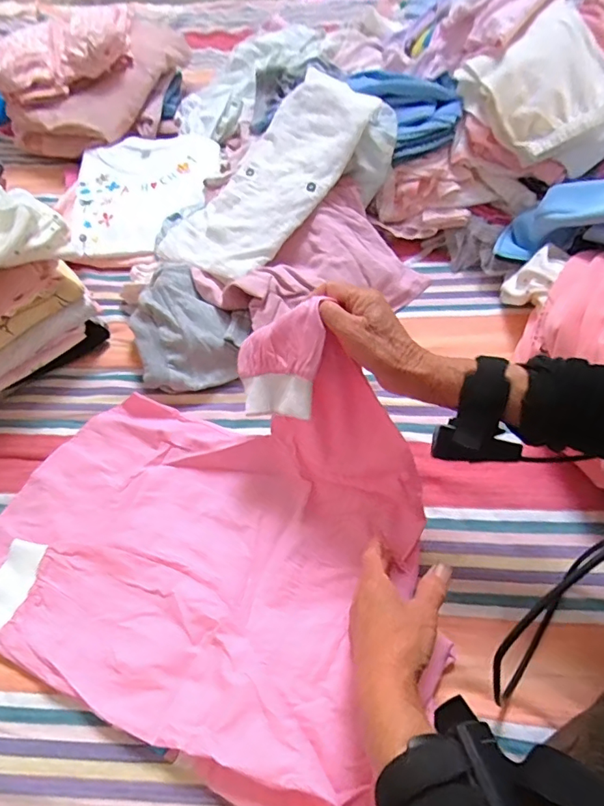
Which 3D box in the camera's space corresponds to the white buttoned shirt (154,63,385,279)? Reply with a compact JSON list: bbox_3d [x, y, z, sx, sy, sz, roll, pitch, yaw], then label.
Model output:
[{"bbox_3d":[-0.050,-0.317,0.692,0.203,0.037,0.343,34,84,29],"label":"white buttoned shirt"}]

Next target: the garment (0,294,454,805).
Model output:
[{"bbox_3d":[-0.100,0.097,0.449,0.415,0.159,0.334,19,58,14],"label":"garment"}]

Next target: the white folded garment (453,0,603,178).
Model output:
[{"bbox_3d":[0.319,-0.395,0.647,0.170,0.073,0.206,-26,81,4],"label":"white folded garment"}]

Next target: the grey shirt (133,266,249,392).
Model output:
[{"bbox_3d":[-0.140,-0.097,0.629,0.137,0.068,0.153,-17,57,-9],"label":"grey shirt"}]

